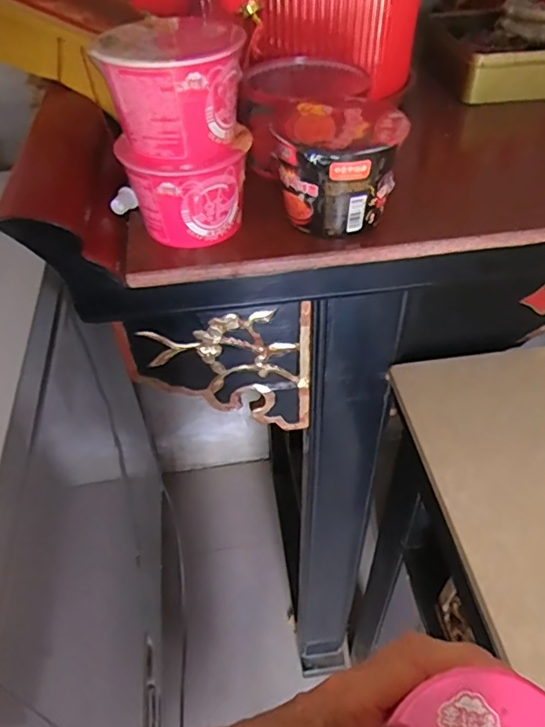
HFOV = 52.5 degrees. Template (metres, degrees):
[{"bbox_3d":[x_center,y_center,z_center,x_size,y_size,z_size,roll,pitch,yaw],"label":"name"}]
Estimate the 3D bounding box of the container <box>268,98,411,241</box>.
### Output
[{"bbox_3d":[0.050,-0.149,0.427,0.092,0.072,0.087,15,48,17],"label":"container"}]

